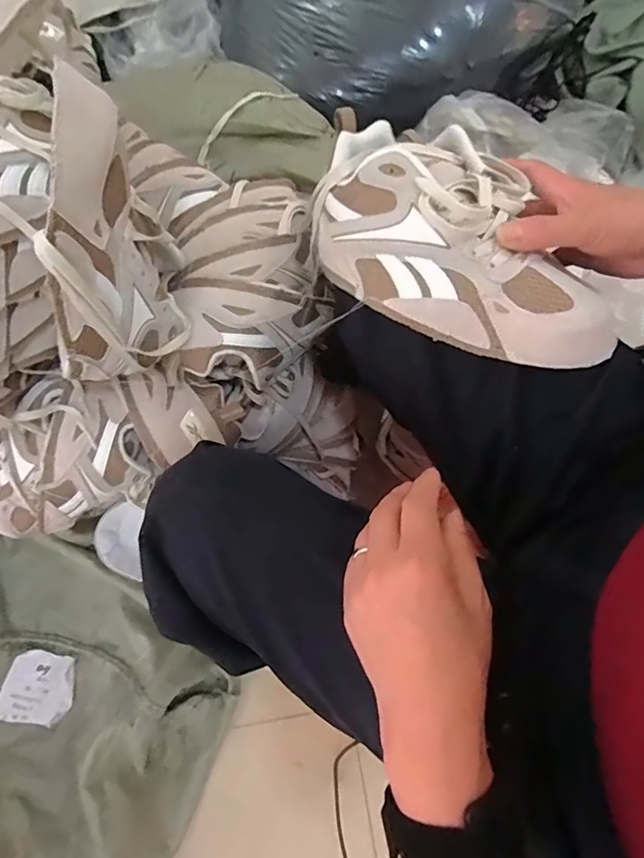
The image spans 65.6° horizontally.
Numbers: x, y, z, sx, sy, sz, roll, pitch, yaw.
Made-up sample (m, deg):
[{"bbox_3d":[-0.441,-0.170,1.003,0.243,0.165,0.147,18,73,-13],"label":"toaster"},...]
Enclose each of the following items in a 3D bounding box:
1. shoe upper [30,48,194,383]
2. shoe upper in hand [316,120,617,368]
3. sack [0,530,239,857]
[{"bbox_3d":[-0.144,-0.116,0.360,0.069,0.188,0.151,18,80,3],"label":"shoe upper"},{"bbox_3d":[0.107,-0.141,0.363,0.231,0.059,0.144,28,80,5],"label":"shoe upper in hand"},{"bbox_3d":[-0.402,0.340,0.653,0.567,0.113,0.378,35,81,6],"label":"sack"}]

